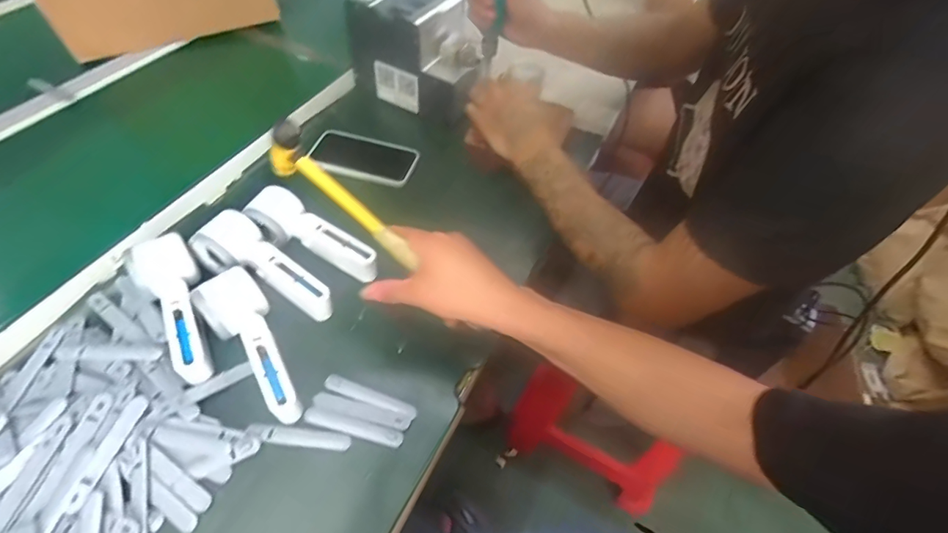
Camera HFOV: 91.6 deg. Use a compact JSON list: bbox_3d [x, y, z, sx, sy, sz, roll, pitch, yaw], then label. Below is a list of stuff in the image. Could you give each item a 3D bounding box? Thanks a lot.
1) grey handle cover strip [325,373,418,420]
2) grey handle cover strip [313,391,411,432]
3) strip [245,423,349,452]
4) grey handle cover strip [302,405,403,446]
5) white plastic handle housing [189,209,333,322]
[{"bbox_3d":[-0.102,0.127,0.454,0.096,0.004,0.016,19,53,10],"label":"grey handle cover strip"},{"bbox_3d":[-0.108,0.139,0.444,0.095,0.004,0.017,13,52,6],"label":"grey handle cover strip"},{"bbox_3d":[-0.161,0.157,0.425,0.091,0.006,0.015,6,52,0],"label":"strip"},{"bbox_3d":[-0.114,0.151,0.434,0.095,0.004,0.016,15,52,7],"label":"grey handle cover strip"},{"bbox_3d":[-0.221,0.002,0.498,0.168,0.043,0.058,31,52,4],"label":"white plastic handle housing"}]

